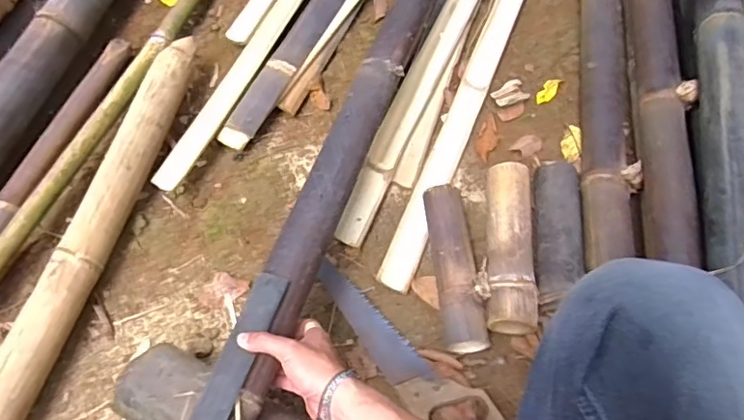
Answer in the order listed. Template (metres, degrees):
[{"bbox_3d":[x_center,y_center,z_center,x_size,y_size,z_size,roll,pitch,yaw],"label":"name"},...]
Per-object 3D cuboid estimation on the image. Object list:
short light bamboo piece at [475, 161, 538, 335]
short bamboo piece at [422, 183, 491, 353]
[{"bbox_3d":[0.197,0.051,0.790,0.072,0.067,0.255,4,63,2],"label":"short light bamboo piece"},{"bbox_3d":[0.118,0.079,0.774,0.061,0.054,0.236,-5,63,-3],"label":"short bamboo piece"}]

